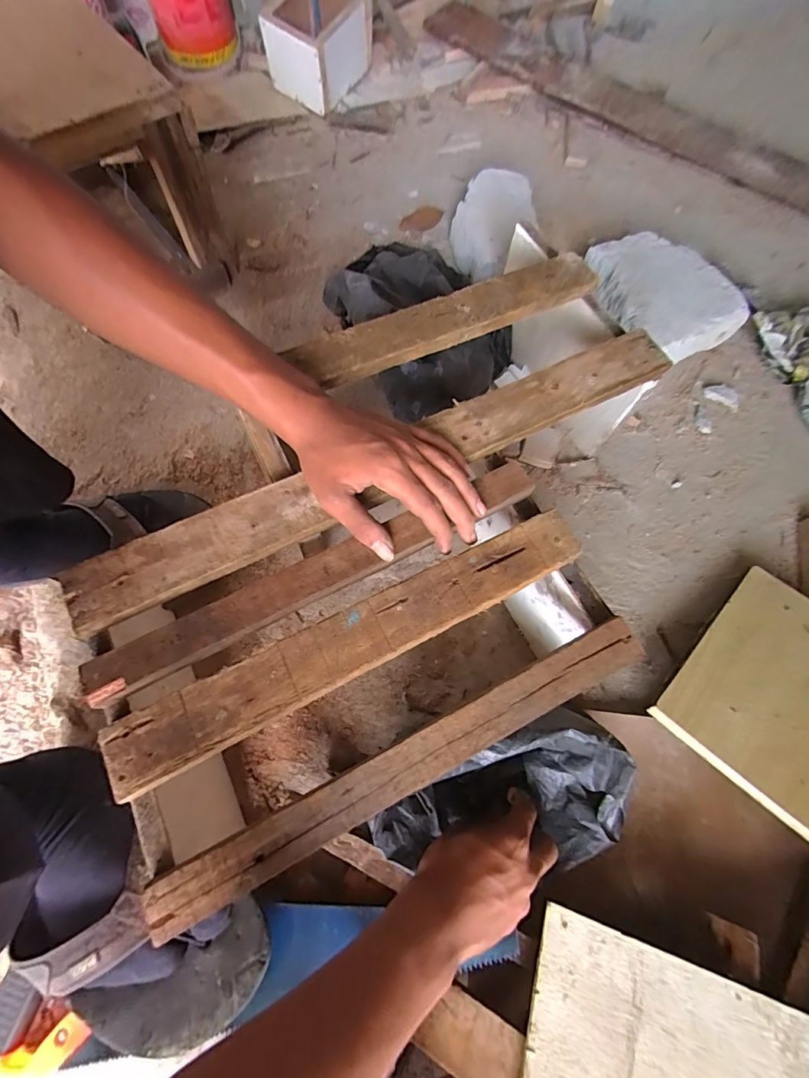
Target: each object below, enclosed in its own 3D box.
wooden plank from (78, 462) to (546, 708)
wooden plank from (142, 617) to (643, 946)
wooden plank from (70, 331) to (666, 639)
[{"bbox_3d":[-0.057,0.027,0.338,0.358,0.014,0.034,-26,70,-11],"label":"wooden plank"},{"bbox_3d":[0.009,0.147,0.292,0.354,0.010,0.029,-25,71,-11],"label":"wooden plank"},{"bbox_3d":[-0.003,-0.064,0.373,0.540,0.015,0.051,-26,70,-11],"label":"wooden plank"}]

